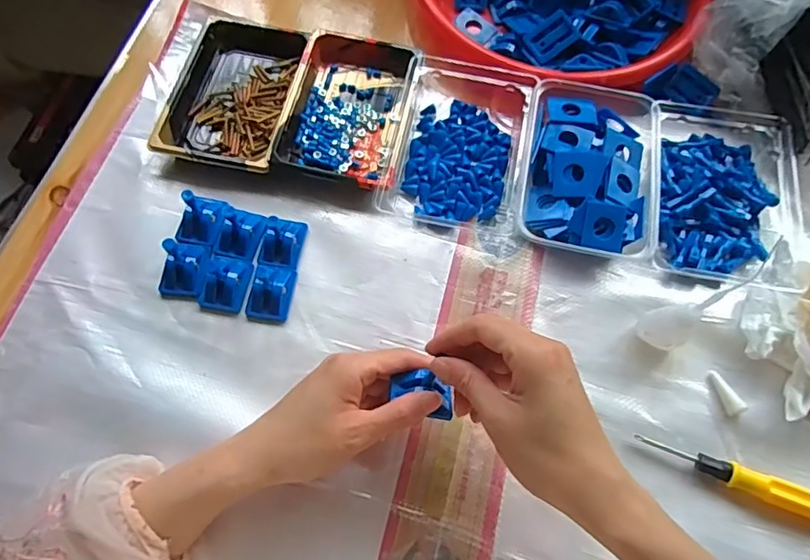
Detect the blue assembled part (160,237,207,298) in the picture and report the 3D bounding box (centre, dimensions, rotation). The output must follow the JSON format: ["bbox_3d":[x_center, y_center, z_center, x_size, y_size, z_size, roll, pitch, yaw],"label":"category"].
[{"bbox_3d":[-0.176,-0.013,0.426,0.032,0.040,0.044,15,68,5],"label":"blue assembled part"}]

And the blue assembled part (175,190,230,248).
[{"bbox_3d":[-0.169,-0.054,0.446,0.037,0.041,0.045,15,68,6],"label":"blue assembled part"}]

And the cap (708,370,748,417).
[{"bbox_3d":[0.243,0.084,0.410,0.014,0.009,0.035,-17,68,-8],"label":"cap"}]

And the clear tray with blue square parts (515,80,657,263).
[{"bbox_3d":[0.157,-0.094,0.470,0.106,0.033,0.161,12,67,4],"label":"clear tray with blue square parts"}]

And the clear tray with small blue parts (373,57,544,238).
[{"bbox_3d":[0.050,-0.129,0.489,0.118,0.030,0.170,10,67,3],"label":"clear tray with small blue parts"}]

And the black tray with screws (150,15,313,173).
[{"bbox_3d":[-0.156,-0.176,0.506,0.105,0.023,0.163,11,67,4],"label":"black tray with screws"}]

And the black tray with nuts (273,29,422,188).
[{"bbox_3d":[-0.049,-0.160,0.499,0.106,0.027,0.163,11,67,4],"label":"black tray with nuts"}]

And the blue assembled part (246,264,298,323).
[{"bbox_3d":[-0.107,0.009,0.432,0.033,0.019,0.045,11,67,4],"label":"blue assembled part"}]

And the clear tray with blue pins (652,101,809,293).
[{"bbox_3d":[0.273,-0.083,0.468,0.126,0.031,0.182,10,67,3],"label":"clear tray with blue pins"}]

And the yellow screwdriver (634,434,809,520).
[{"bbox_3d":[0.235,0.139,0.382,0.139,0.016,0.018,21,68,8],"label":"yellow screwdriver"}]

